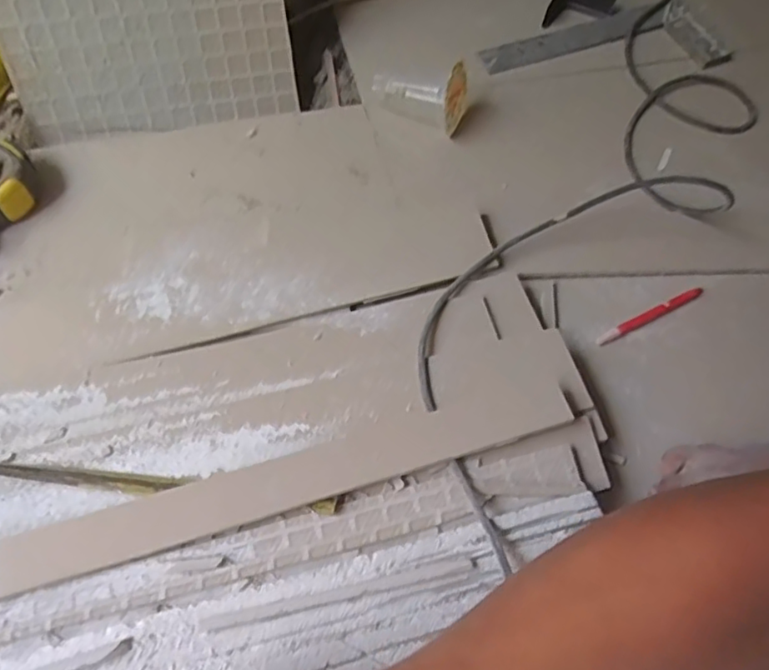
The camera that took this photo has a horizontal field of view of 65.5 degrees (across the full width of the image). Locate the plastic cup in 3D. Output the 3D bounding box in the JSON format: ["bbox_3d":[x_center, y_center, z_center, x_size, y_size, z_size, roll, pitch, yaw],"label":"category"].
[{"bbox_3d":[0.041,-0.276,0.665,0.103,0.062,0.061,18,56,11],"label":"plastic cup"}]

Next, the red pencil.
[{"bbox_3d":[0.261,-0.021,0.580,0.131,0.012,0.011,-26,68,-15],"label":"red pencil"}]

